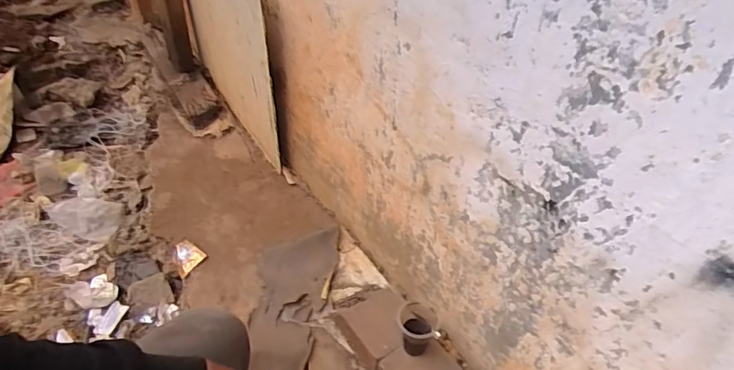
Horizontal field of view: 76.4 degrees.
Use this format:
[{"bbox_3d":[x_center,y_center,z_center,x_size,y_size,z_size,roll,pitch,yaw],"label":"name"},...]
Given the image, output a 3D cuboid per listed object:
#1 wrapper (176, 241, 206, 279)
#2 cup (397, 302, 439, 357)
[{"bbox_3d":[-0.401,0.160,1.056,0.060,0.010,0.087,-27,55,-3],"label":"wrapper"},{"bbox_3d":[0.083,0.252,0.809,0.064,0.090,0.059,2,42,-2],"label":"cup"}]

